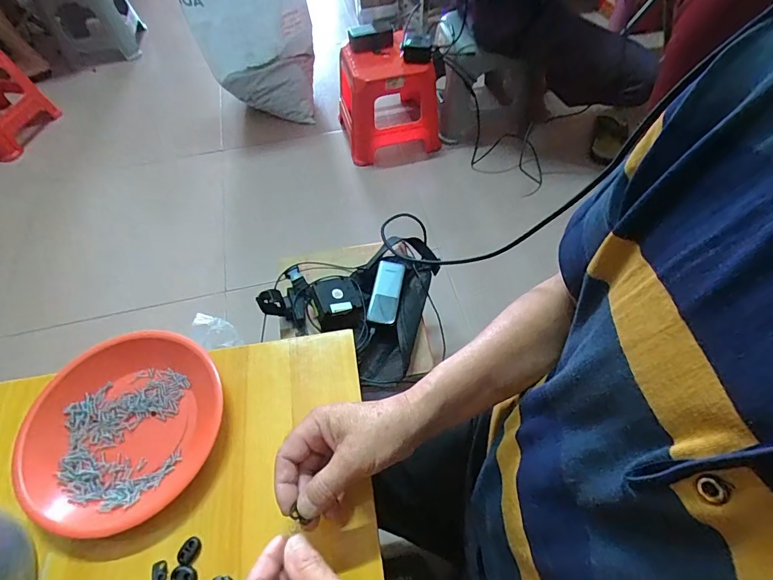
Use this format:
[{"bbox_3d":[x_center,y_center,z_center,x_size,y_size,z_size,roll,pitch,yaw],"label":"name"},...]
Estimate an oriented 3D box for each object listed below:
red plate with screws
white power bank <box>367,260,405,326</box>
[{"bbox_3d":[-0.263,0.137,0.419,0.179,0.029,0.185,-1,57,2],"label":"red plate with screws"},{"bbox_3d":[0.000,0.000,0.778,0.050,0.015,0.130,9,58,8],"label":"white power bank"}]

